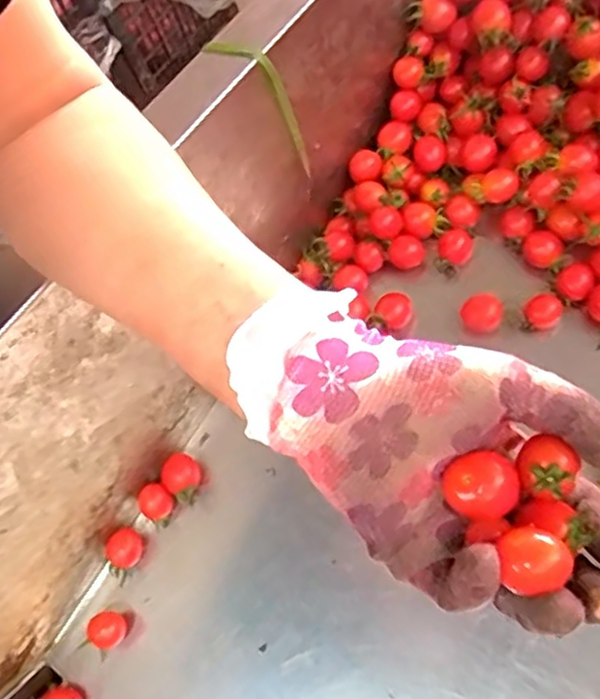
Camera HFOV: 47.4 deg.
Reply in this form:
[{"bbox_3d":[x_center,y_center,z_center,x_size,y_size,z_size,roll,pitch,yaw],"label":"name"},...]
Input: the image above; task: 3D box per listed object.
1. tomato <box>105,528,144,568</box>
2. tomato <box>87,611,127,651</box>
[{"bbox_3d":[-0.135,0.156,0.529,0.025,0.024,0.027,-3,54,3],"label":"tomato"},{"bbox_3d":[-0.142,0.209,0.507,0.024,0.022,0.026,-3,54,3],"label":"tomato"}]

